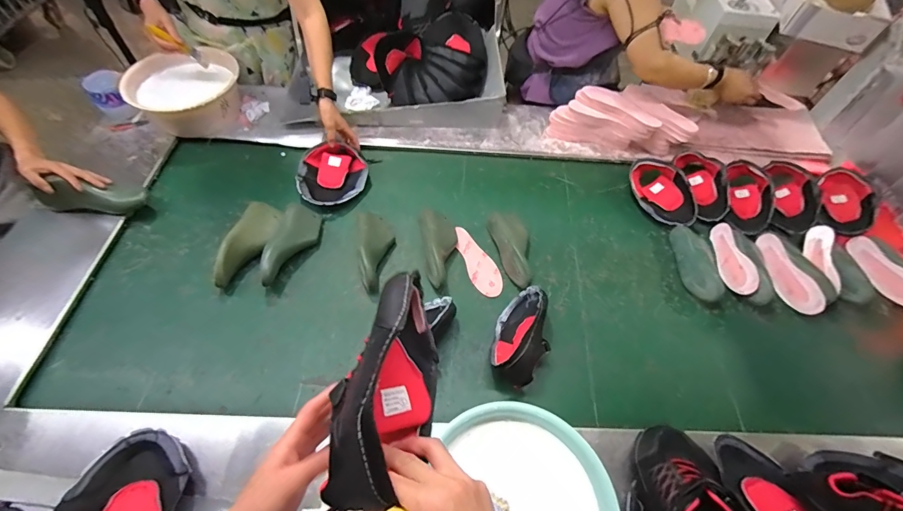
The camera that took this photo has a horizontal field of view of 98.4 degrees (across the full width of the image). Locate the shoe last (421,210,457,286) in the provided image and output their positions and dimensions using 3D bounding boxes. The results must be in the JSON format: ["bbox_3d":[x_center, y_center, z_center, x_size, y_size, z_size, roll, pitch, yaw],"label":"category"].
[{"bbox_3d":[-0.024,-0.027,0.968,0.089,0.087,0.209,-5,60,-7],"label":"shoe last"}]

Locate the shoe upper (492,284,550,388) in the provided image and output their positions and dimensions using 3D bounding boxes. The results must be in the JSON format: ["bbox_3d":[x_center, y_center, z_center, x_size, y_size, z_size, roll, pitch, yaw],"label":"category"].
[{"bbox_3d":[0.157,0.164,0.848,0.112,0.109,0.237,14,60,4],"label":"shoe upper"}]

